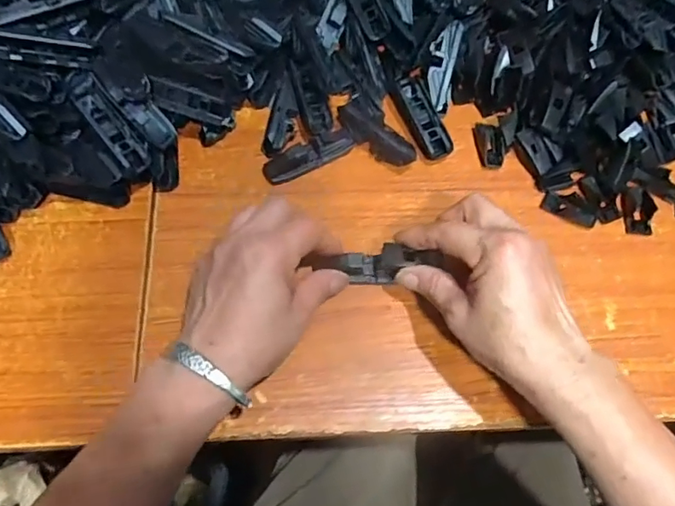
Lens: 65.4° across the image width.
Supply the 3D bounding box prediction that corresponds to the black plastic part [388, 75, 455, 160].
[{"bbox_3d":[0.068,-0.111,0.430,0.024,0.020,0.076,-20,70,-10],"label":"black plastic part"}]

